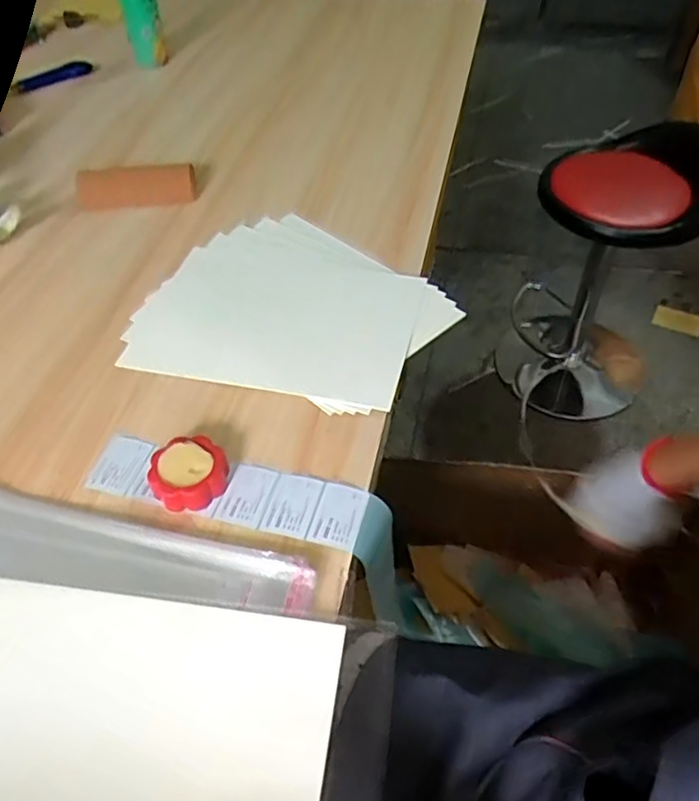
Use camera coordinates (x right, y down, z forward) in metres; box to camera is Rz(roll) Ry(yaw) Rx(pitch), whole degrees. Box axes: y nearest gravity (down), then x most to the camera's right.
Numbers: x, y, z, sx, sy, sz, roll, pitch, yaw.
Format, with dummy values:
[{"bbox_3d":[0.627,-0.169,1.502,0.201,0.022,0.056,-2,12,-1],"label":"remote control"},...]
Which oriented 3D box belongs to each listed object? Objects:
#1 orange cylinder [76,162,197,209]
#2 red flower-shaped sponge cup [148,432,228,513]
[{"bbox_3d":[-0.283,-0.285,0.845,0.151,0.044,0.038,3,48,4],"label":"orange cylinder"},{"bbox_3d":[-0.138,0.063,0.545,0.062,0.026,0.060,-1,48,1],"label":"red flower-shaped sponge cup"}]

